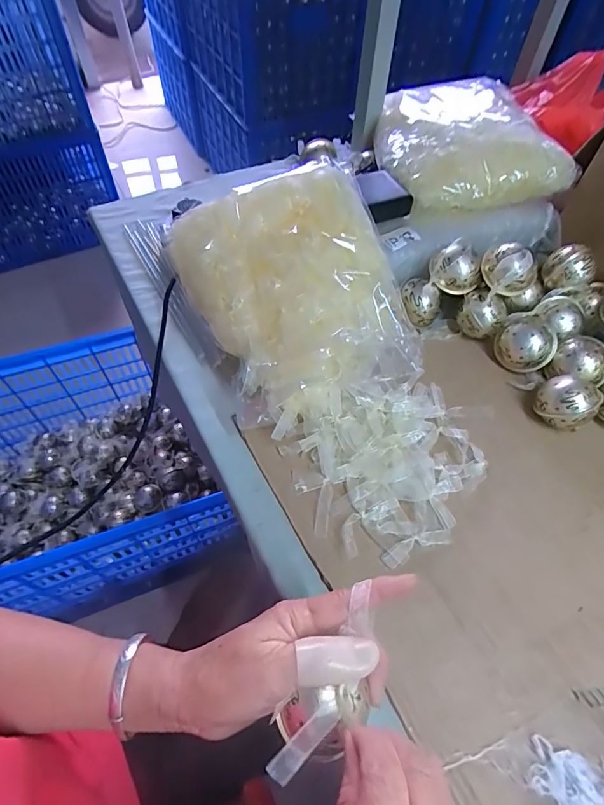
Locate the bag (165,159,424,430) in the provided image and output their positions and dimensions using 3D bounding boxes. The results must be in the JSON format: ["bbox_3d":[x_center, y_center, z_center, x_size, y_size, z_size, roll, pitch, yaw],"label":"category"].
[{"bbox_3d":[-0.010,-0.101,0.440,0.197,0.145,0.212,-17,59,-13],"label":"bag"}]

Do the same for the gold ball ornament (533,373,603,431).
[{"bbox_3d":[0.271,-0.003,0.448,0.057,0.049,0.051,-39,66,-24],"label":"gold ball ornament"}]

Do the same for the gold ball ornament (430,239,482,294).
[{"bbox_3d":[0.178,-0.156,0.505,0.055,0.046,0.049,22,58,12],"label":"gold ball ornament"}]

